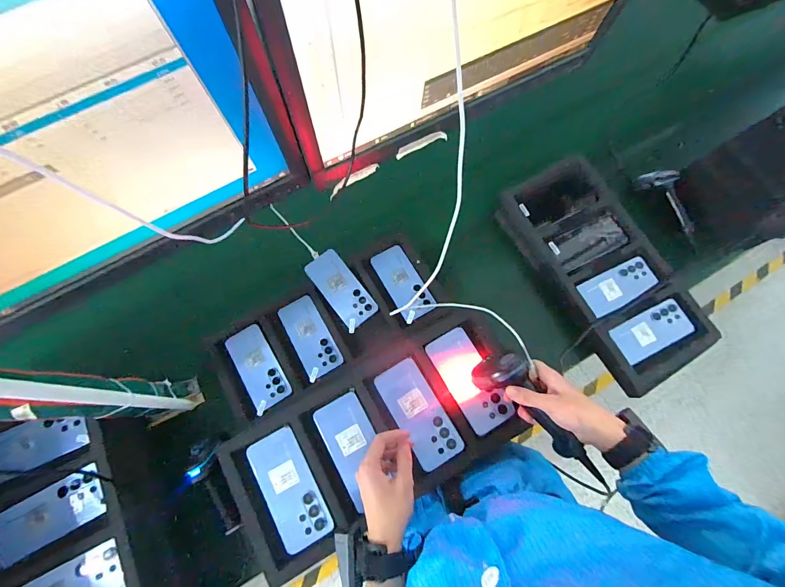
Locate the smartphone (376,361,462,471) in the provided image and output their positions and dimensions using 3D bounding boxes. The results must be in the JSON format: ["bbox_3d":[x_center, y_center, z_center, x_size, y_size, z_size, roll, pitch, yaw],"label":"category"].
[{"bbox_3d":[0.044,0.197,0.587,0.077,0.006,0.167,-31,74,-9],"label":"smartphone"}]

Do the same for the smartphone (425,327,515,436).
[{"bbox_3d":[0.131,0.145,0.604,0.077,0.011,0.168,-29,74,-9],"label":"smartphone"}]

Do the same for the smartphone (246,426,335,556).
[{"bbox_3d":[-0.162,0.304,0.553,0.076,0.010,0.169,-28,74,-8],"label":"smartphone"}]

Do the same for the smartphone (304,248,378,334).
[{"bbox_3d":[-0.112,-0.011,0.776,0.081,0.004,0.178,-37,81,-10],"label":"smartphone"}]

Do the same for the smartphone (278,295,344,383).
[{"bbox_3d":[-0.175,0.091,0.756,0.080,0.010,0.171,-27,74,-8],"label":"smartphone"}]

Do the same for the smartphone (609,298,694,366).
[{"bbox_3d":[0.529,0.077,0.721,0.165,0.015,0.078,-24,73,-7],"label":"smartphone"}]

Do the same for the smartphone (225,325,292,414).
[{"bbox_3d":[-0.279,0.152,0.733,0.077,0.012,0.171,-30,74,-9],"label":"smartphone"}]

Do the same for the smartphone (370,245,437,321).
[{"bbox_3d":[0.023,-0.026,0.791,0.082,0.010,0.173,-27,74,-8],"label":"smartphone"}]

